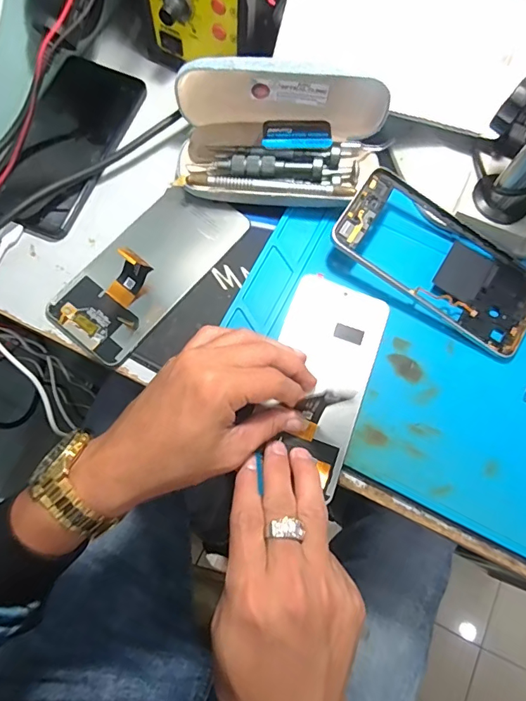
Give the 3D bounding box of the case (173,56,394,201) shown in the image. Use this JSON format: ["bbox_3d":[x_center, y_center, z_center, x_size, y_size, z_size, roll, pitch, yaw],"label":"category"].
[{"bbox_3d":[0.014,-0.164,0.347,0.158,0.074,0.086,3,74,-1],"label":"case"}]

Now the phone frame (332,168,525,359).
[{"bbox_3d":[0.137,-0.068,0.348,0.166,0.008,0.077,34,78,-2],"label":"phone frame"}]

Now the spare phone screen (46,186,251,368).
[{"bbox_3d":[-0.087,-0.067,0.343,0.072,0.020,0.156,39,77,9],"label":"spare phone screen"}]

